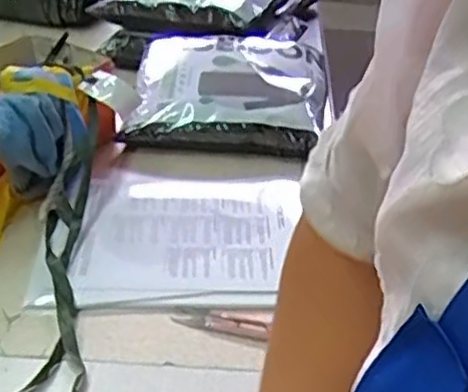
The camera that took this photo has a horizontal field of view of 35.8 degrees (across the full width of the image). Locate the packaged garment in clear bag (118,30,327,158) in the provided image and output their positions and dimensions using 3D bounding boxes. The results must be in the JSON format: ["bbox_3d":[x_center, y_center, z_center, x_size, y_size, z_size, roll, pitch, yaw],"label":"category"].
[{"bbox_3d":[-0.003,-0.169,1.107,0.286,0.059,0.311,6,34,3],"label":"packaged garment in clear bag"}]

